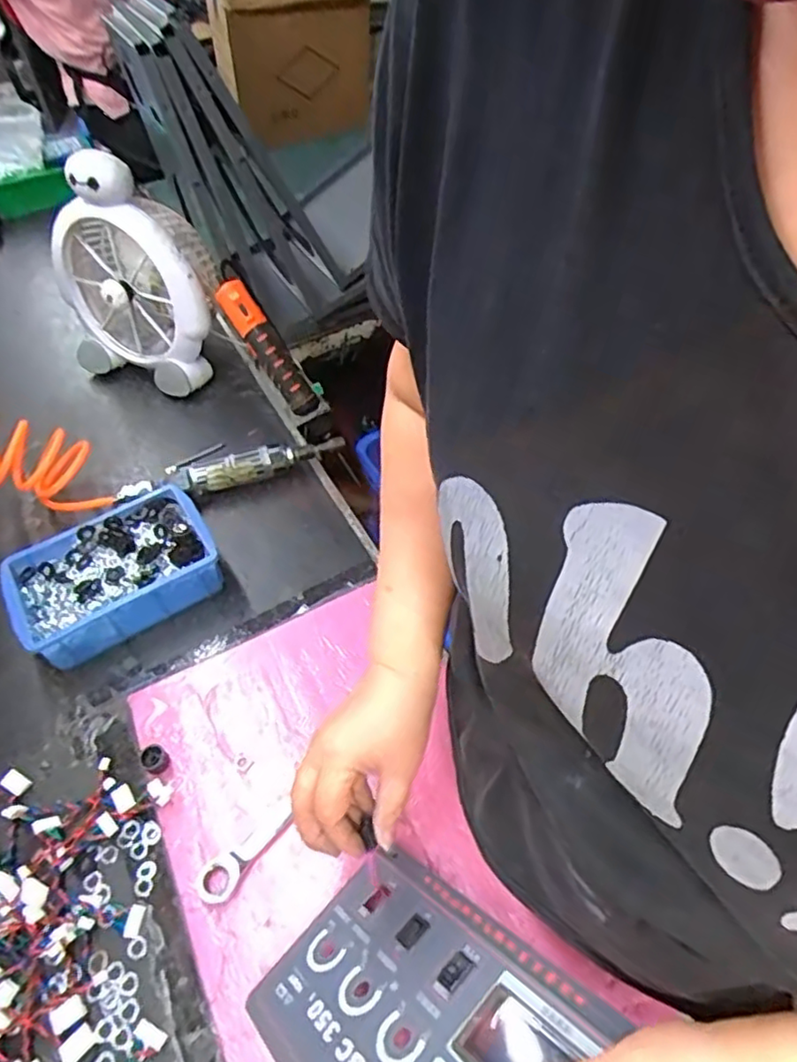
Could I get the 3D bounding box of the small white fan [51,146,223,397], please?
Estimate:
[{"bbox_3d":[-0.349,-0.346,0.868,0.222,0.283,0.141,23,54,21],"label":"small white fan"}]

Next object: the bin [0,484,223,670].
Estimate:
[{"bbox_3d":[-0.299,0.042,0.677,0.200,0.057,0.143,-29,53,-21],"label":"bin"}]

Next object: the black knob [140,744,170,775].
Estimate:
[{"bbox_3d":[-0.212,0.198,0.558,0.024,0.014,0.021,32,58,27],"label":"black knob"}]

